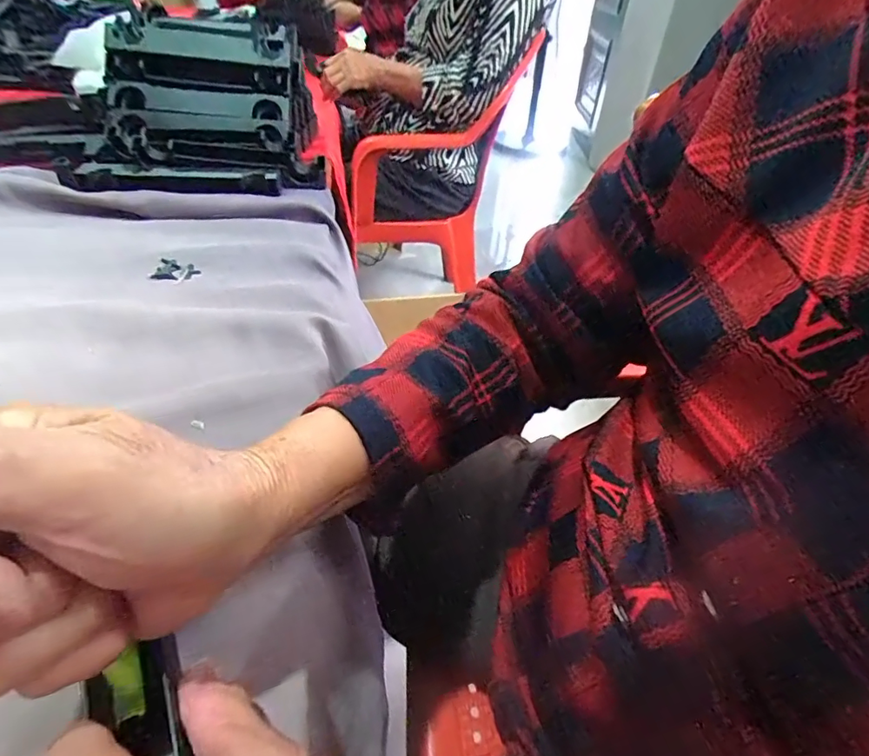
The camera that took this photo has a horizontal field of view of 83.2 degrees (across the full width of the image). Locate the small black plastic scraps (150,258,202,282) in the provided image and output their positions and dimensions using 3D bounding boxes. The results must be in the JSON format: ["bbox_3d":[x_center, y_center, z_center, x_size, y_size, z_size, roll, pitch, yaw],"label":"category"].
[{"bbox_3d":[-0.223,-0.092,0.421,0.036,0.007,0.024,10,41,5],"label":"small black plastic scraps"}]

